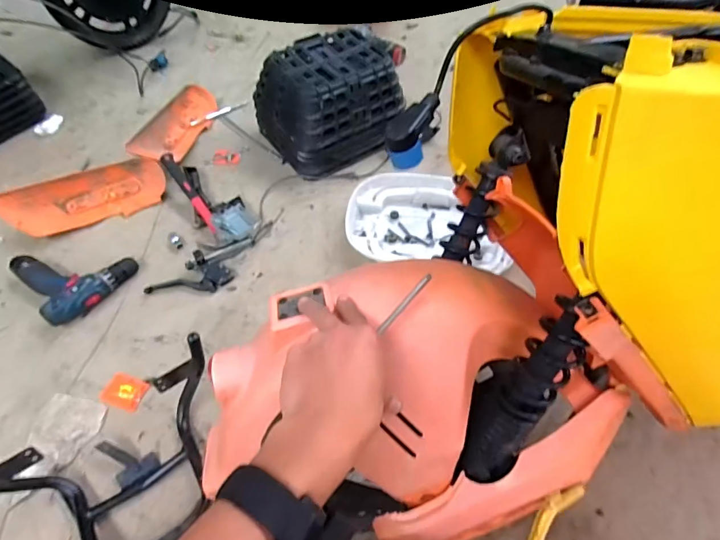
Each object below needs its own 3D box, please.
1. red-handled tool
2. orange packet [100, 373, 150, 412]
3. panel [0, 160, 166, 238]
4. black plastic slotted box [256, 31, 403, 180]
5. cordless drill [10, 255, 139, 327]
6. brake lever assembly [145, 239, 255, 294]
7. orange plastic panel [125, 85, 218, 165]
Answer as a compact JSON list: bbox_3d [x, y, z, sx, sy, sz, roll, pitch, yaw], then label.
[{"bbox_3d":[-0.376,-0.171,1.002,0.028,0.034,0.233,-32,75,-22],"label":"red-handled tool"},{"bbox_3d":[-0.405,0.209,0.772,0.074,0.007,0.056,13,54,10],"label":"orange packet"},{"bbox_3d":[-0.612,-0.161,1.002,0.338,0.040,0.122,-16,82,-17],"label":"panel"},{"bbox_3d":[-0.075,-0.404,1.101,0.290,0.212,0.240,-29,58,-20],"label":"black plastic slotted box"},{"bbox_3d":[-0.558,0.001,0.889,0.183,0.048,0.184,-38,61,-25],"label":"cordless drill"},{"bbox_3d":[-0.311,0.001,0.904,0.224,0.038,0.083,-33,59,-22],"label":"brake lever assembly"},{"bbox_3d":[-0.464,-0.376,1.163,0.111,0.041,0.343,29,49,-16],"label":"orange plastic panel"}]

